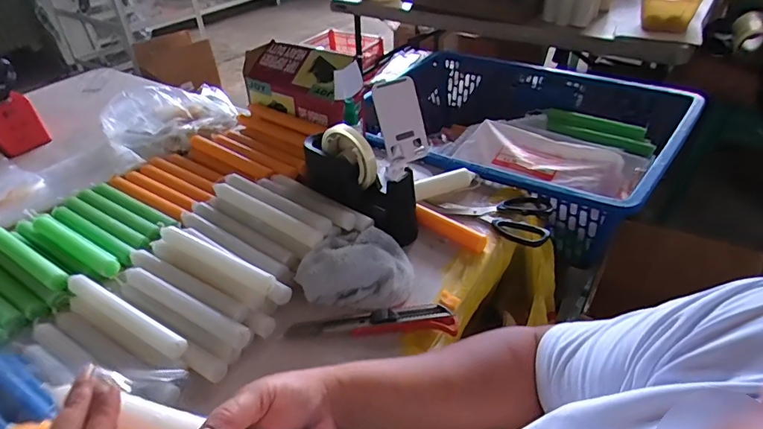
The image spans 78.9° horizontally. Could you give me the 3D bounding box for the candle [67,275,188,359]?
[{"bbox_3d":[-0.285,0.109,0.509,0.198,0.015,0.022,19,44,27],"label":"candle"}]

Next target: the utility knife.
[{"bbox_3d":[-0.012,0.119,0.509,0.184,0.013,0.029,-3,38,2],"label":"utility knife"}]

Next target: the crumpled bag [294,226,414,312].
[{"bbox_3d":[-0.028,0.056,0.558,0.130,0.044,0.104,1,38,7],"label":"crumpled bag"}]

